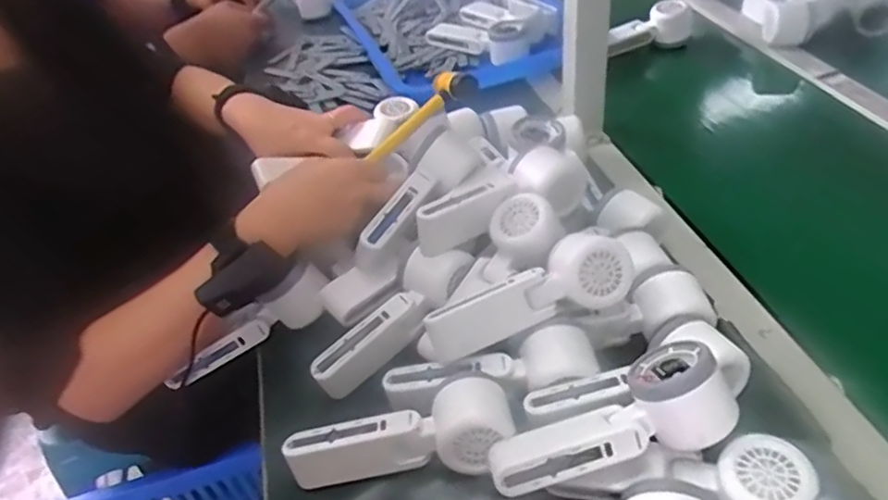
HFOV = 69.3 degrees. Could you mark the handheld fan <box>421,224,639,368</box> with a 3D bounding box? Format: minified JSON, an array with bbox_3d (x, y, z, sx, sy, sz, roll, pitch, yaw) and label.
[{"bbox_3d":[0.063,0.038,0.519,0.175,0.053,0.056,-25,42,1],"label":"handheld fan"}]

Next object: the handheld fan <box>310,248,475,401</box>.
[{"bbox_3d":[-0.043,0.058,0.551,0.160,0.042,0.038,-45,50,-11],"label":"handheld fan"}]

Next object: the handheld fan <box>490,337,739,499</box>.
[{"bbox_3d":[0.113,0.107,0.428,0.173,0.054,0.064,-14,41,-8],"label":"handheld fan"}]

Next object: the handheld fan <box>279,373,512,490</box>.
[{"bbox_3d":[-0.032,0.138,0.481,0.162,0.057,0.055,-5,41,3],"label":"handheld fan"}]

